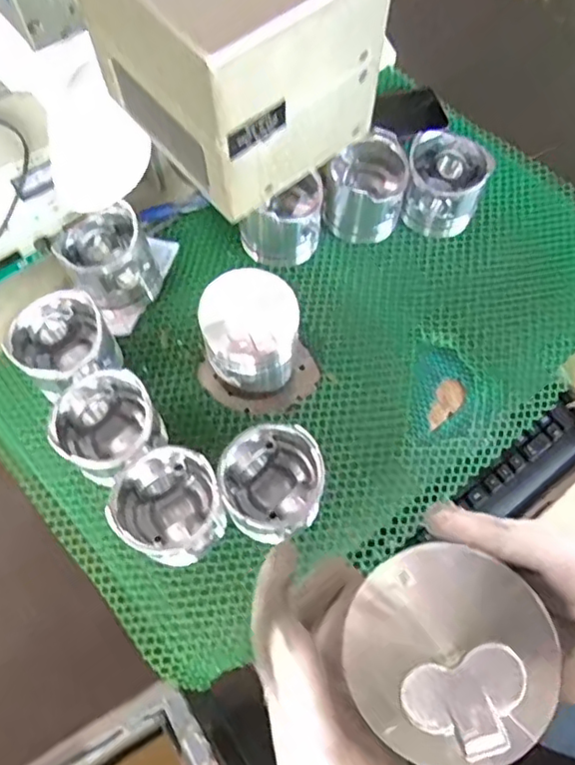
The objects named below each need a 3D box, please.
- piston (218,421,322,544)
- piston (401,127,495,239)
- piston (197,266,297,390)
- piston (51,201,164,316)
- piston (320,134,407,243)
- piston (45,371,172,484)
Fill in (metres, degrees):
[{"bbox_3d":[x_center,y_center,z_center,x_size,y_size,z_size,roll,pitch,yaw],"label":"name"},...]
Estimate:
[{"bbox_3d":[-0.014,0.093,0.555,0.089,0.084,0.092,8,66,2],"label":"piston"},{"bbox_3d":[0.180,-0.229,0.701,0.086,0.092,0.081,0,66,-1],"label":"piston"},{"bbox_3d":[-0.035,-0.046,0.584,0.085,0.107,0.078,0,66,-1],"label":"piston"},{"bbox_3d":[-0.191,-0.133,0.661,0.092,0.081,0.090,0,66,-1],"label":"piston"},{"bbox_3d":[0.090,-0.221,0.695,0.086,0.088,0.083,15,67,6],"label":"piston"},{"bbox_3d":[-0.164,0.047,0.577,0.088,0.085,0.093,38,71,14],"label":"piston"}]

